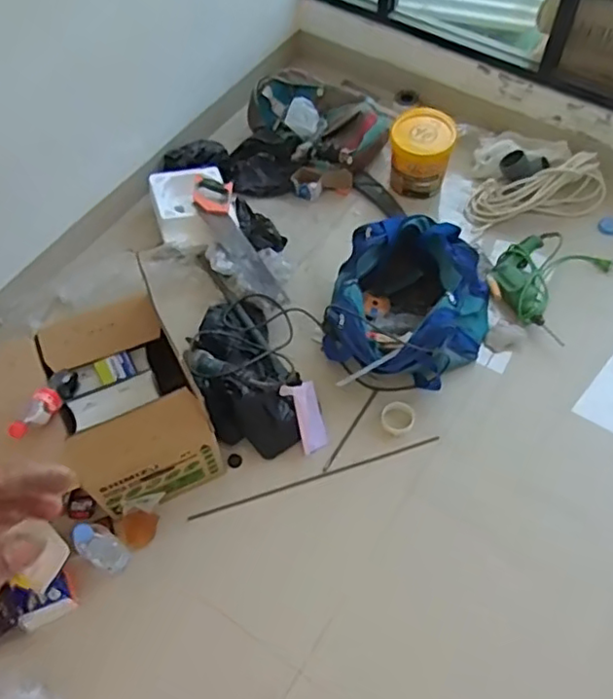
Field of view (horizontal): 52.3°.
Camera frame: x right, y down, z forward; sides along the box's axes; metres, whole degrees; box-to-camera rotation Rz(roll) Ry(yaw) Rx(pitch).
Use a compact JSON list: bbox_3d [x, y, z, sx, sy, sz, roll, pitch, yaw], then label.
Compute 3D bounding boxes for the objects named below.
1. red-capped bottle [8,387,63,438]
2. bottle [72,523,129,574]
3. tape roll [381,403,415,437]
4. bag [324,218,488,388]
[{"bbox_3d":[-0.537,0.128,1.233,0.047,0.047,0.125,25,45,10],"label":"red-capped bottle"},{"bbox_3d":[-0.420,0.408,1.280,0.081,0.209,0.076,0,66,-1],"label":"bottle"},{"bbox_3d":[0.221,0.163,1.499,0.076,0.022,0.084,30,69,12],"label":"tape roll"},{"bbox_3d":[0.247,-0.108,1.544,0.397,0.177,0.426,20,64,12],"label":"bag"}]

